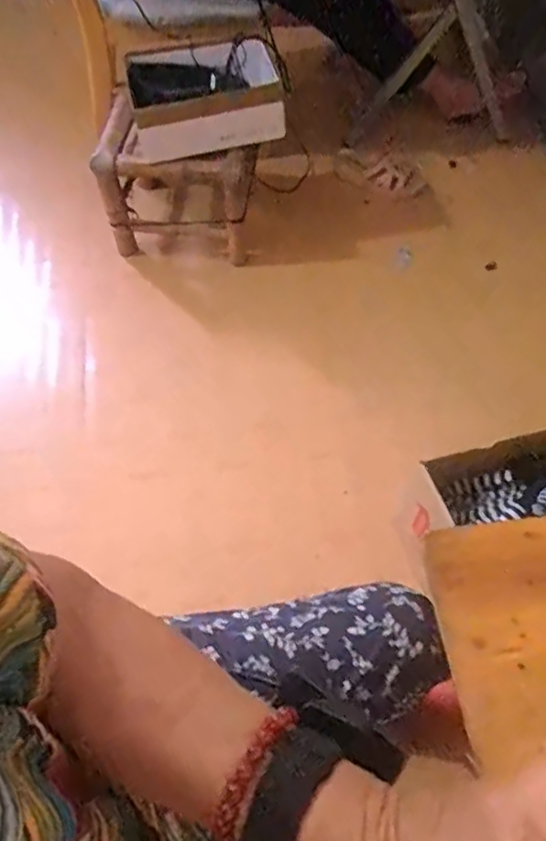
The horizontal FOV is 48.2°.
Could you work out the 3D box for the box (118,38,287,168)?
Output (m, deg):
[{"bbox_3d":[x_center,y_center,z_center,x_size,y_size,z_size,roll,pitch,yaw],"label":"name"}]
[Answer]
[{"bbox_3d":[-0.152,-0.621,1.188,0.314,0.125,0.206,-18,62,-10],"label":"box"}]

